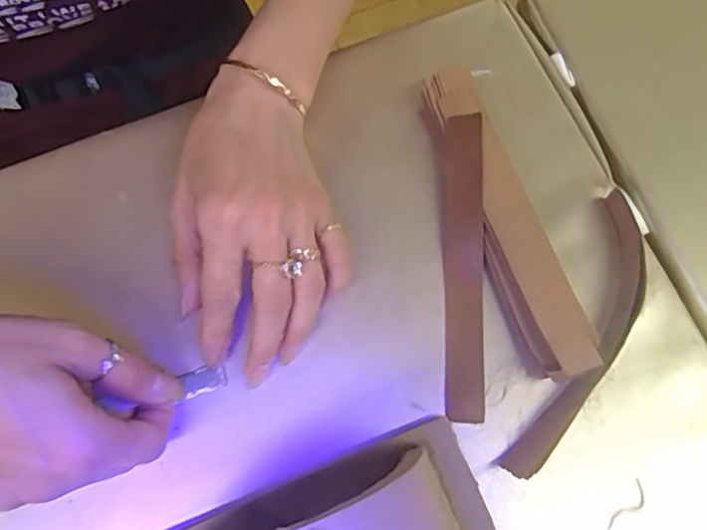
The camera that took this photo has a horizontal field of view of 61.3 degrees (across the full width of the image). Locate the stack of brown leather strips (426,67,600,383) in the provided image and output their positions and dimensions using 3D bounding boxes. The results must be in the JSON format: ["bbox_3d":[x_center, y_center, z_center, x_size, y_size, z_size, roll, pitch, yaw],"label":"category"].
[{"bbox_3d":[0.080,-0.025,0.319,0.031,0.021,0.173,-19,74,-6],"label":"stack of brown leather strips"}]

